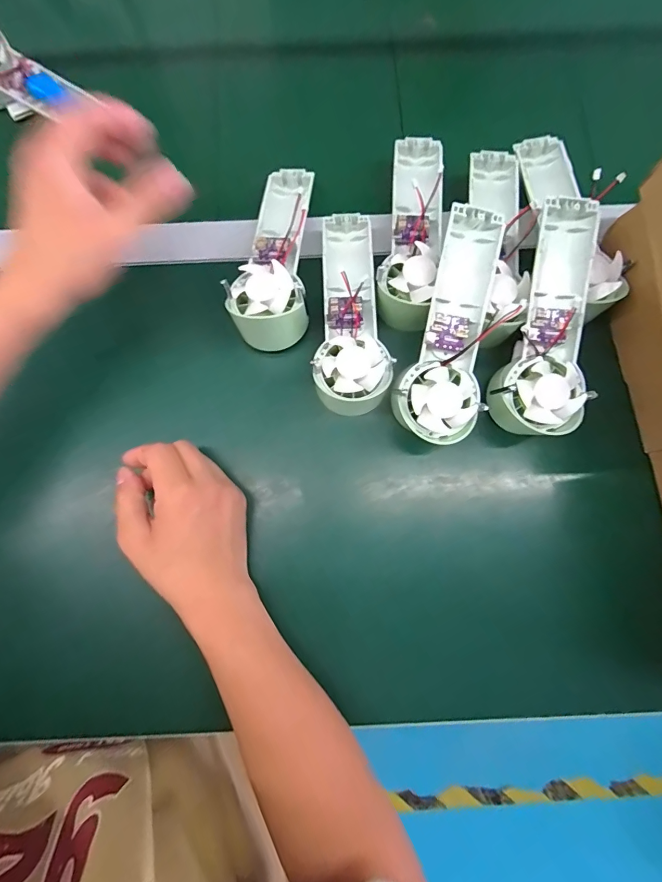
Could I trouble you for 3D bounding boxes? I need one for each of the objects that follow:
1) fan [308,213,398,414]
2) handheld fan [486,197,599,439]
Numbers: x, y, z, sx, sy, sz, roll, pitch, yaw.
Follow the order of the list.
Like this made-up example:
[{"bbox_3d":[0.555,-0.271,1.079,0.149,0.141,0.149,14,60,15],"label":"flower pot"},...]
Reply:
[{"bbox_3d":[0.018,-0.110,0.347,0.058,0.047,0.168,1,79,1],"label":"fan"},{"bbox_3d":[0.169,-0.090,0.322,0.065,0.044,0.174,10,92,2],"label":"handheld fan"}]

